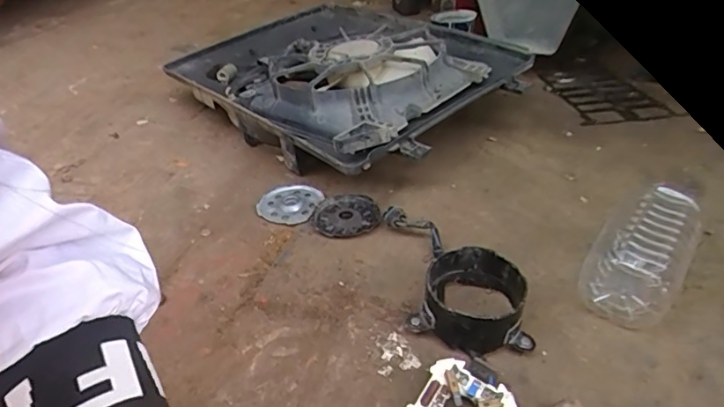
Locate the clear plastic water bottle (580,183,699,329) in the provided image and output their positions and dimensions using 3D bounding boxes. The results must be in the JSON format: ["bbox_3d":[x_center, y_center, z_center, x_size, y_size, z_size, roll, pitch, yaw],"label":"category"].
[{"bbox_3d":[0.335,0.061,0.602,0.096,0.107,0.149,25,46,35],"label":"clear plastic water bottle"}]

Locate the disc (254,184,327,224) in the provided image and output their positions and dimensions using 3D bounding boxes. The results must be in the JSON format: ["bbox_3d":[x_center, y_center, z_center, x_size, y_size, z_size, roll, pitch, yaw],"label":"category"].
[{"bbox_3d":[-0.118,-0.001,0.825,0.101,0.010,0.097,-3,36,2],"label":"disc"}]

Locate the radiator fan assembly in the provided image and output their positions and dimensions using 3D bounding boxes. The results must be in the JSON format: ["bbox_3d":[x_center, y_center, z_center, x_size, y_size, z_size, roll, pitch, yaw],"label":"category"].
[{"bbox_3d":[-0.054,-0.295,1.076,0.553,0.134,0.728,-30,42,-32],"label":"radiator fan assembly"}]

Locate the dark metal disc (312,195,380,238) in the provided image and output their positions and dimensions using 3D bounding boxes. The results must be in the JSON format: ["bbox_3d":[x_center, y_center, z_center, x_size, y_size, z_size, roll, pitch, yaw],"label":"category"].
[{"bbox_3d":[-0.024,0.020,0.772,0.101,0.013,0.097,-3,36,2],"label":"dark metal disc"}]

